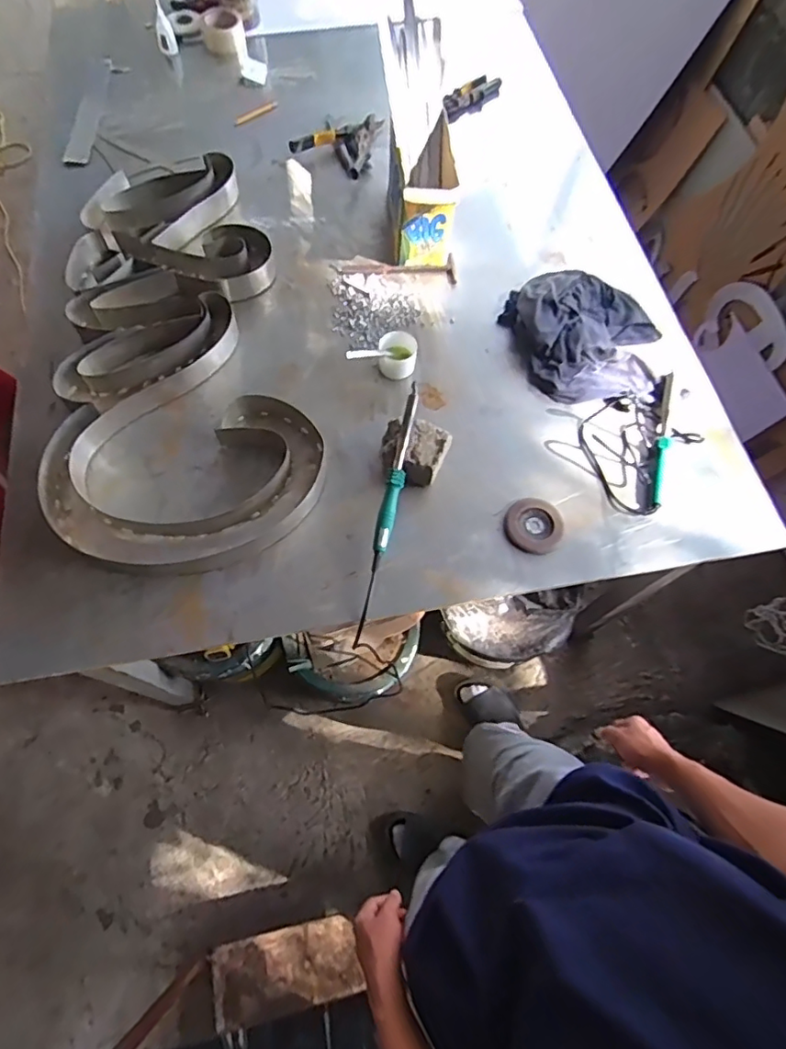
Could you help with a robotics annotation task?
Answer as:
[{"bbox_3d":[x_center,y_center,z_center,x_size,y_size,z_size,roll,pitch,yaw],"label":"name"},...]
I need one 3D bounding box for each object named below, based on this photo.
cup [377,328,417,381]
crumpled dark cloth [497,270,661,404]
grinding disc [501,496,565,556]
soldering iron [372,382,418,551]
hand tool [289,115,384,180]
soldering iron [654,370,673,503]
[{"bbox_3d":[0.008,-0.293,0.972,0.066,0.062,0.064,1,65,-2],"label":"cup"},{"bbox_3d":[0.361,-0.360,1.021,0.280,0.054,0.289,-9,65,-7],"label":"crumpled dark cloth"},{"bbox_3d":[0.223,0.001,0.877,0.087,0.011,0.090,1,65,-2],"label":"grinding disc"},{"bbox_3d":[0.009,-0.088,0.846,0.026,0.023,0.263,12,81,3],"label":"soldering iron"},{"bbox_3d":[-0.107,-0.852,1.246,0.171,0.035,0.180,30,67,11],"label":"hand tool"},{"bbox_3d":[0.457,-0.145,0.945,0.021,0.027,0.266,14,65,4],"label":"soldering iron"}]

